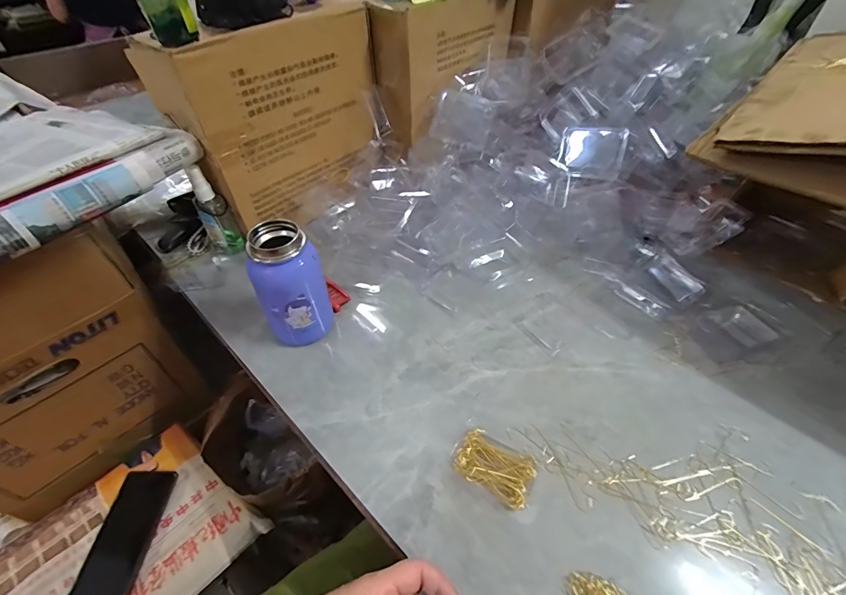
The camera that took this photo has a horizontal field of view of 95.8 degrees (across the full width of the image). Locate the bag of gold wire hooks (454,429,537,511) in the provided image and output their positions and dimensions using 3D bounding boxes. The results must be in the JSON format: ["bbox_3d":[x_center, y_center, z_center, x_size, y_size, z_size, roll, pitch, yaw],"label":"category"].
[{"bbox_3d":[0.067,0.159,0.357,0.068,0.013,0.047,22,51,20],"label":"bag of gold wire hooks"}]

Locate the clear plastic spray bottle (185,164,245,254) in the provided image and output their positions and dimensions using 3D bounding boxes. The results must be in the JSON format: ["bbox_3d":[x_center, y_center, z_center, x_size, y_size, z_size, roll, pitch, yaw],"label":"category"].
[{"bbox_3d":[-0.296,-0.122,0.544,0.036,0.128,0.026,-29,52,-24],"label":"clear plastic spray bottle"}]

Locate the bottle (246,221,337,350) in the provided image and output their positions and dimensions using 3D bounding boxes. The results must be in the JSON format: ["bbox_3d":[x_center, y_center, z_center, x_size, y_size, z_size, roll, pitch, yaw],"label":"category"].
[{"bbox_3d":[-0.148,-0.009,0.437,0.071,0.147,0.059,-18,49,-16],"label":"bottle"}]

